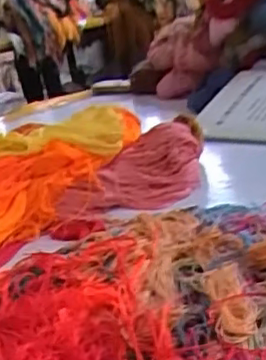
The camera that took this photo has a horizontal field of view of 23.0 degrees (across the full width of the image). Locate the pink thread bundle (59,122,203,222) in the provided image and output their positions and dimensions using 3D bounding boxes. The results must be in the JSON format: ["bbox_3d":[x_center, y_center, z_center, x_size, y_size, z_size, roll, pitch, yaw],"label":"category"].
[{"bbox_3d":[-0.005,-0.006,0.885,0.223,0.063,0.138,-27,27,-19],"label":"pink thread bundle"}]

